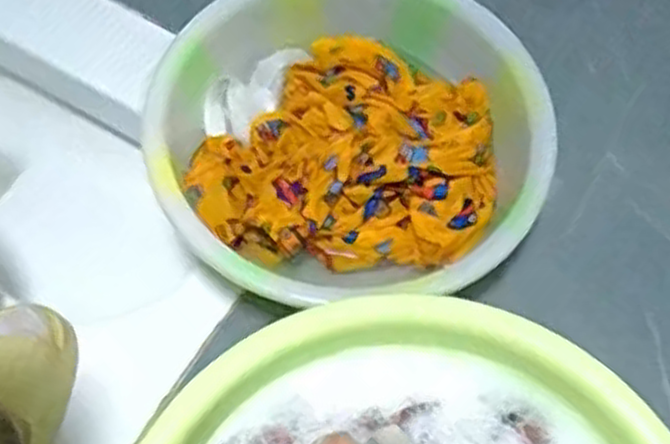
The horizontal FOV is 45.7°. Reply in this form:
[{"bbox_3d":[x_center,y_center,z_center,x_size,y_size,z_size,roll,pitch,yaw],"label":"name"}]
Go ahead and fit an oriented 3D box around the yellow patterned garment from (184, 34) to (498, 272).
[{"bbox_3d":[0.018,-0.063,0.739,0.265,0.076,0.230,18,65,4],"label":"yellow patterned garment"}]

